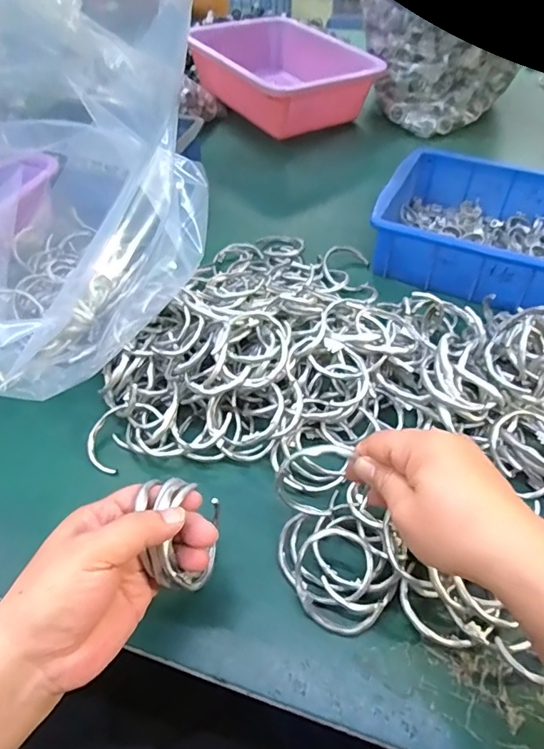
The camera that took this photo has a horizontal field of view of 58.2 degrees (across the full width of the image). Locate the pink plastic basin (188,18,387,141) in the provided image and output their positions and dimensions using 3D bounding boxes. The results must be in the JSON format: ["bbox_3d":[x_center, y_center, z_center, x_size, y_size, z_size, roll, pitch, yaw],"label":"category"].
[{"bbox_3d":[0.035,-0.507,0.816,0.214,0.084,0.294,-22,54,-15],"label":"pink plastic basin"}]

